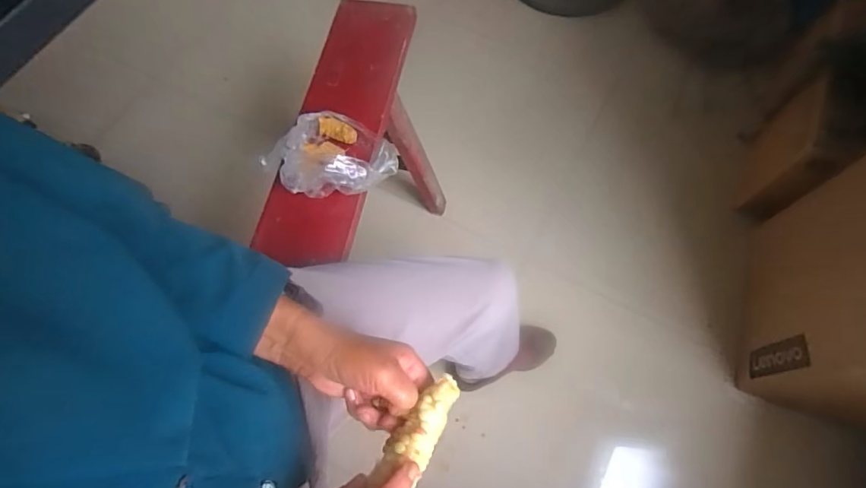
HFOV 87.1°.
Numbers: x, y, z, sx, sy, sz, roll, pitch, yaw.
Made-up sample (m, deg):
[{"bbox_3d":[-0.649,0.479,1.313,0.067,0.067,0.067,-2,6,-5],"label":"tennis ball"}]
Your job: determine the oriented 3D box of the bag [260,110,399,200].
[{"bbox_3d":[-0.144,-0.126,0.631,0.155,0.061,0.136,31,71,14],"label":"bag"}]

